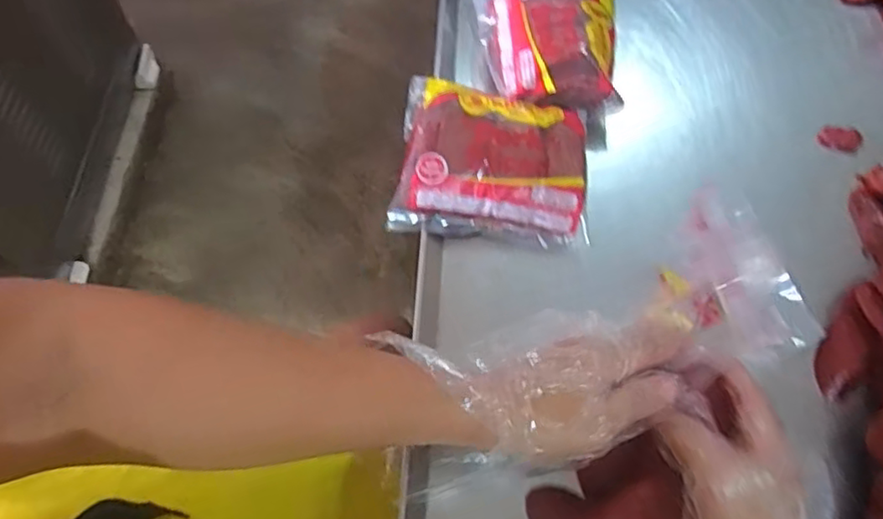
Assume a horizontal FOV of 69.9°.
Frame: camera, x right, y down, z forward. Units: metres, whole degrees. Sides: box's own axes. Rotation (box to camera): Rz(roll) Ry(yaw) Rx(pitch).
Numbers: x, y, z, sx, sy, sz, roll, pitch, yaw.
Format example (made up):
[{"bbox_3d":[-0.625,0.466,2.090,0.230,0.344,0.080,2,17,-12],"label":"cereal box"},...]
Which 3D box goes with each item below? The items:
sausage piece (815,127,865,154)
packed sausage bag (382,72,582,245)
[{"bbox_3d":[0.332,-0.101,0.525,0.032,0.016,0.014,21,66,7],"label":"sausage piece"},{"bbox_3d":[0.039,-0.069,0.460,0.136,0.023,0.109,10,85,-5],"label":"packed sausage bag"}]

